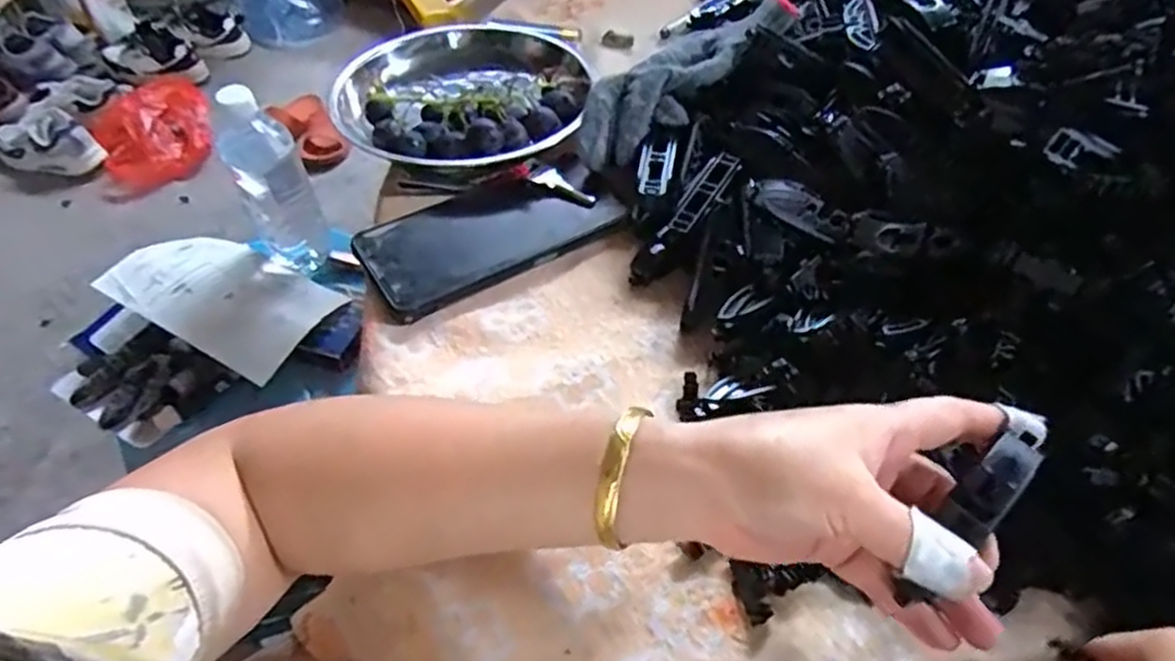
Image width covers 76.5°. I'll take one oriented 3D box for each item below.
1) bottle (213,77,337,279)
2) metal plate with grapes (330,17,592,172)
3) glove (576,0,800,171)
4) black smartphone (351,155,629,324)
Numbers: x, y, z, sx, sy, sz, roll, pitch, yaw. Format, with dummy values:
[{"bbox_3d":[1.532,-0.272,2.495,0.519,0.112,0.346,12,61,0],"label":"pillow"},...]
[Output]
[{"bbox_3d":[-0.316,-0.149,0.744,0.070,0.206,0.069,-25,54,-20],"label":"bottle"},{"bbox_3d":[-0.088,-0.171,0.531,0.172,0.036,0.178,0,50,0],"label":"metal plate with grapes"},{"bbox_3d":[0.060,-0.169,0.492,0.166,0.032,0.055,-39,59,-10],"label":"glove"},{"bbox_3d":[-0.059,-0.063,0.461,0.158,0.013,0.081,-27,55,-21],"label":"black smartphone"}]

